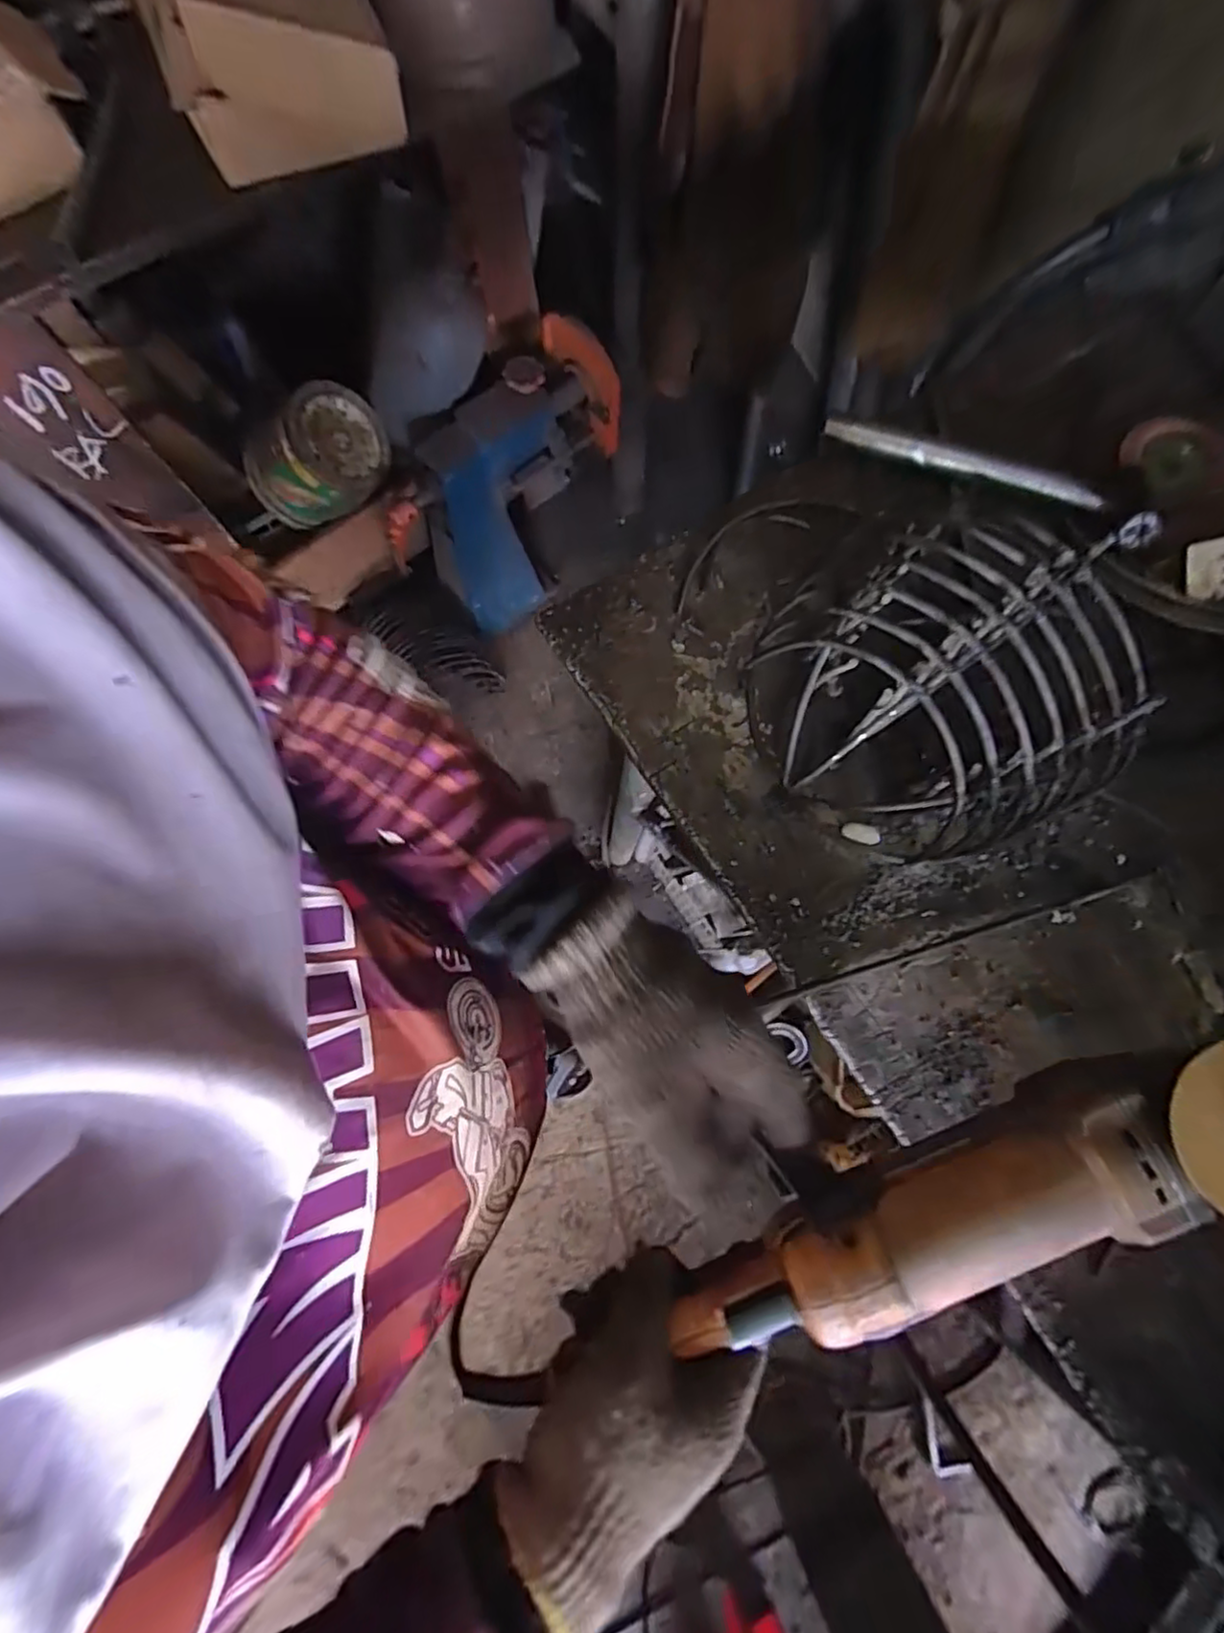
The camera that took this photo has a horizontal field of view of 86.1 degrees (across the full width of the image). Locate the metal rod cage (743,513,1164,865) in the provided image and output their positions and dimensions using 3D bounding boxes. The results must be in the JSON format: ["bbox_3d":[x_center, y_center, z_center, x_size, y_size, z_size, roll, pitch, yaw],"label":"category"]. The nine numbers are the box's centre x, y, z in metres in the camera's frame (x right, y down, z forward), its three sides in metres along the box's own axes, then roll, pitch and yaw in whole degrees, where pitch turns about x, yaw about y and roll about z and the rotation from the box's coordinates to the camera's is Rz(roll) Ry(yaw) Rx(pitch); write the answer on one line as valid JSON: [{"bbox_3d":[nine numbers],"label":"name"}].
[{"bbox_3d":[0.204,-0.078,0.407,0.203,0.118,0.189,0,76,1],"label":"metal rod cage"}]

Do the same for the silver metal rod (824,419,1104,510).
[{"bbox_3d":[0.256,-0.261,0.480,0.199,0.008,0.019,19,77,5],"label":"silver metal rod"}]

